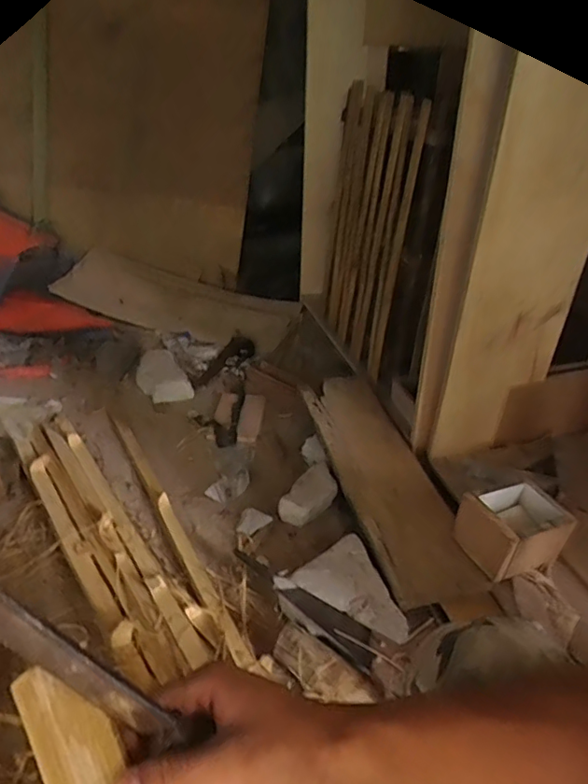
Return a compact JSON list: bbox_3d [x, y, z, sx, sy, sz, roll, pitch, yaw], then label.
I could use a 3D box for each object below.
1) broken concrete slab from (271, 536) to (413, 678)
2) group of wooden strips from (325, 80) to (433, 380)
[{"bbox_3d":[0.090,0.368,0.930,0.176,0.055,0.211,-18,37,-26],"label":"broken concrete slab"},{"bbox_3d":[0.189,-0.431,1.446,0.026,0.658,0.437,-5,37,-17],"label":"group of wooden strips"}]

